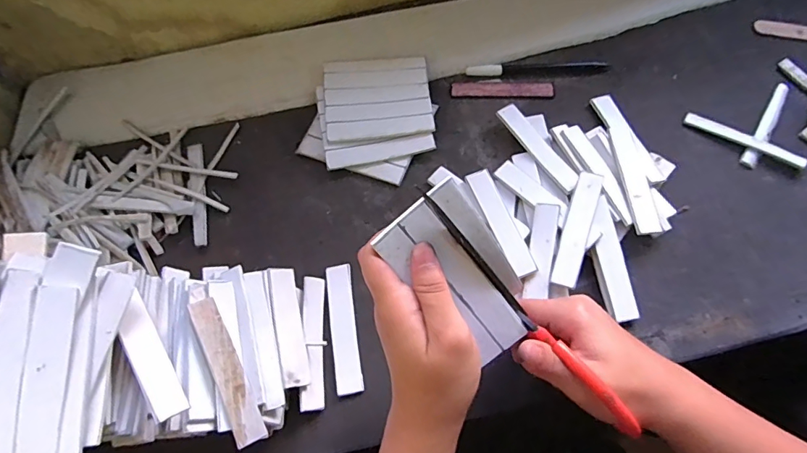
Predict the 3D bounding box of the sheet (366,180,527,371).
[{"bbox_3d":[0.036,0.028,0.277,0.060,0.022,0.106,-41,105,-12],"label":"sheet"}]

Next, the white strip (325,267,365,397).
[{"bbox_3d":[-0.051,0.086,0.383,0.023,0.004,0.108,-9,68,-1],"label":"white strip"}]

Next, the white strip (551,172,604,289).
[{"bbox_3d":[0.149,0.000,0.387,0.020,0.006,0.106,13,72,26],"label":"white strip"}]

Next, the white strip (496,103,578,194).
[{"bbox_3d":[0.130,-0.077,0.432,0.022,0.006,0.106,-29,68,-10],"label":"white strip"}]

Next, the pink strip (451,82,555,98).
[{"bbox_3d":[0.105,-0.146,0.479,0.107,0.004,0.018,1,68,3],"label":"pink strip"}]

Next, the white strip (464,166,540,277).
[{"bbox_3d":[0.087,-0.005,0.402,0.021,0.004,0.108,-21,65,-2],"label":"white strip"}]

